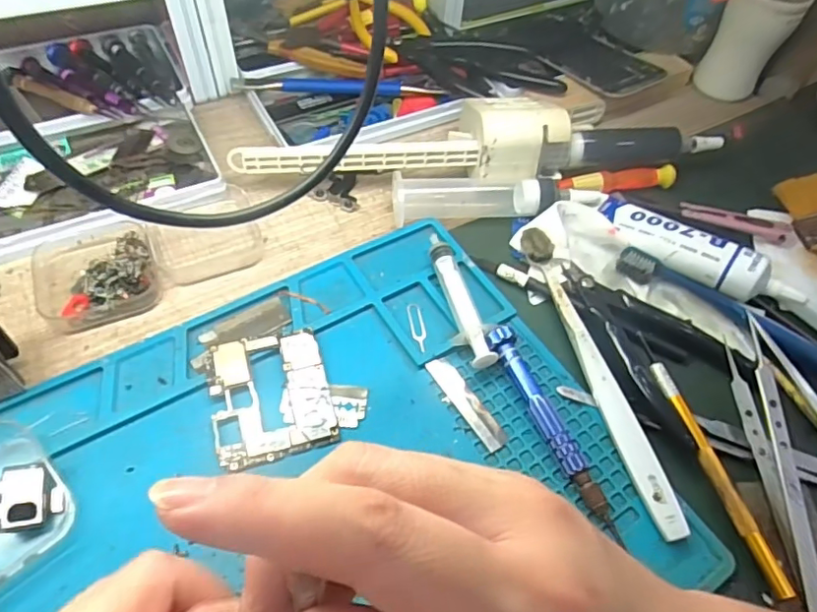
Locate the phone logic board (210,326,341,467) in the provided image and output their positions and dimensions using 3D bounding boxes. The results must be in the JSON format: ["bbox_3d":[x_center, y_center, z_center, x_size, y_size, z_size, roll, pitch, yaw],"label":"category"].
[{"bbox_3d":[-0.069,0.045,0.279,0.057,0.006,0.066,-10,56,-11],"label":"phone logic board"}]

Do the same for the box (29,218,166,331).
[{"bbox_3d":[-0.181,-0.022,0.319,0.065,0.022,0.069,-16,58,-16],"label":"box"}]

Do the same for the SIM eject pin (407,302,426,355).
[{"bbox_3d":[0.005,0.012,0.313,0.008,0.004,0.034,-8,56,-10],"label":"SIM eject pin"}]

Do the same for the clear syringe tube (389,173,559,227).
[{"bbox_3d":[0.042,-0.071,0.358,0.105,0.022,0.027,-5,55,-8],"label":"clear syringe tube"}]

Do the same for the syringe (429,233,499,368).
[{"bbox_3d":[0.029,-0.005,0.316,0.020,0.016,0.090,-11,56,-12],"label":"syringe"}]

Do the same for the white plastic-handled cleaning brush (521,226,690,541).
[{"bbox_3d":[0.101,0.030,0.297,0.017,0.017,0.181,-11,56,-12],"label":"white plastic-handled cleaning brush"}]

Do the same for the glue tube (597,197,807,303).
[{"bbox_3d":[0.172,-0.033,0.337,0.033,0.030,0.121,-37,65,-26],"label":"glue tube"}]

